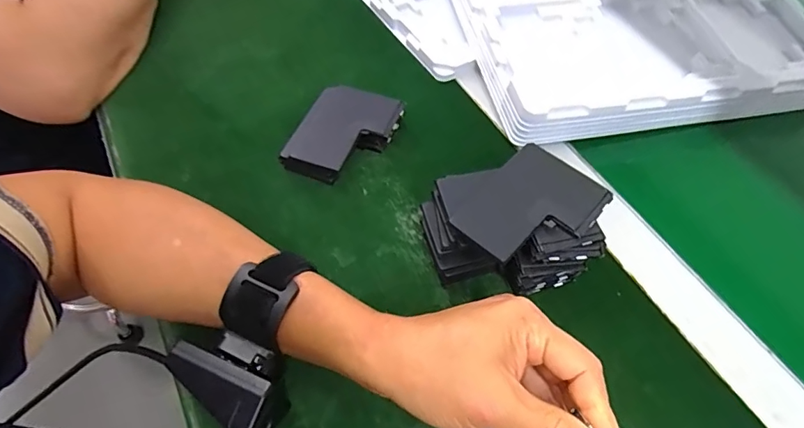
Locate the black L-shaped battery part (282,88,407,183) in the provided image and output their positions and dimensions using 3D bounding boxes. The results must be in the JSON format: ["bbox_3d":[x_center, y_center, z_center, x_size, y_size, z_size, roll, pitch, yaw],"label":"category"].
[{"bbox_3d":[-0.048,-0.063,0.386,0.069,0.026,0.090,22,60,12],"label":"black L-shaped battery part"}]

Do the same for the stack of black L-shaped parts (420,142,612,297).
[{"bbox_3d":[0.071,0.009,0.308,0.105,0.080,0.066,-7,58,-6],"label":"stack of black L-shaped parts"}]

